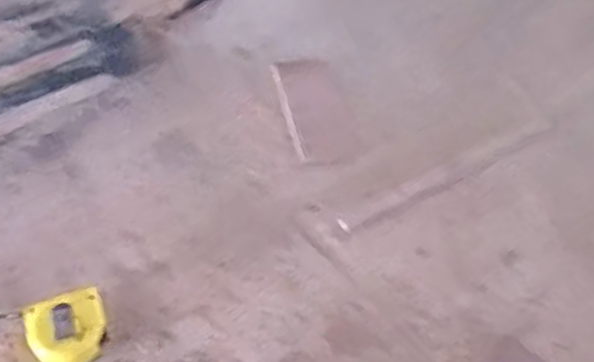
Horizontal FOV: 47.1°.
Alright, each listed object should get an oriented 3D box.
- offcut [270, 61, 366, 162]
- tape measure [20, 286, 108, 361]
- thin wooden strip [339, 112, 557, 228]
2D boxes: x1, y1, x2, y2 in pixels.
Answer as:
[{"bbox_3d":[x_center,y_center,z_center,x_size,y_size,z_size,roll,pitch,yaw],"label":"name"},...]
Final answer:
[{"bbox_3d":[0.023,-0.086,0.811,0.077,0.007,0.155,-11,55,-10],"label":"offcut"},{"bbox_3d":[-0.209,0.134,0.621,0.068,0.029,0.061,-19,57,-15],"label":"tape measure"},{"bbox_3d":[0.175,-0.012,0.778,0.297,0.004,0.021,-25,58,-19],"label":"thin wooden strip"}]

